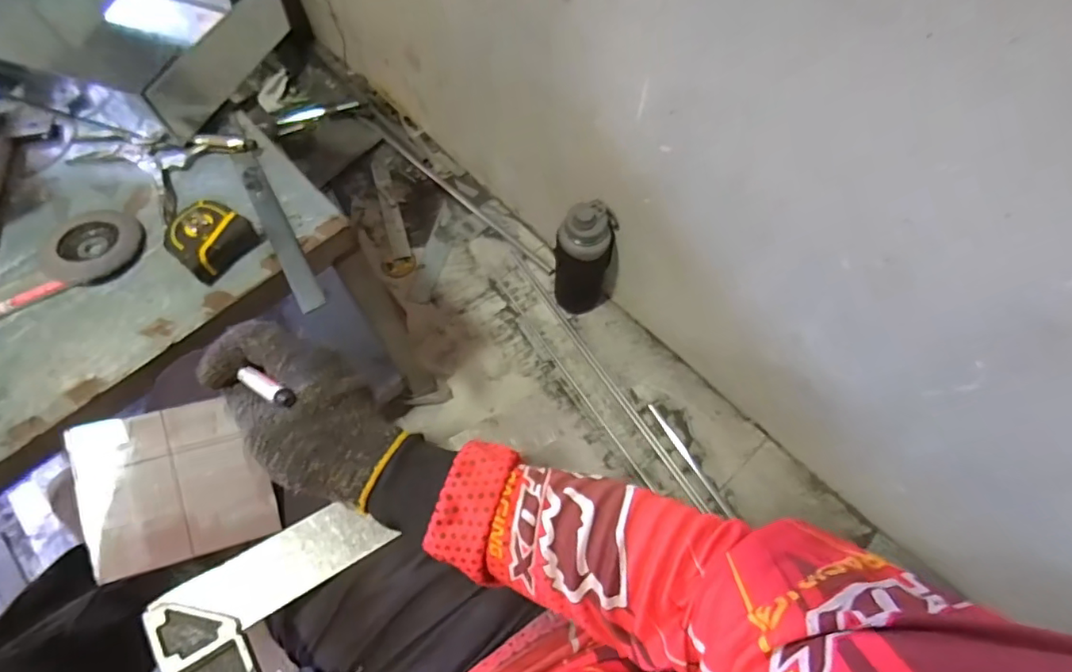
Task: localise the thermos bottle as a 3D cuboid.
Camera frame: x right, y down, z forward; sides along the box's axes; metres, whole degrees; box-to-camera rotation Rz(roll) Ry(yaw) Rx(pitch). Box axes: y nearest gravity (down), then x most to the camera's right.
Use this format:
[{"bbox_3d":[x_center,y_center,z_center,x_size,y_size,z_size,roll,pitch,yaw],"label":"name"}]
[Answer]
[{"bbox_3d":[0.089,-0.142,1.027,0.103,0.276,0.081,11,67,5],"label":"thermos bottle"}]

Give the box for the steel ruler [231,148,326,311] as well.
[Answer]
[{"bbox_3d":[-0.275,-0.117,0.580,0.025,0.007,0.227,-29,68,-11],"label":"steel ruler"}]

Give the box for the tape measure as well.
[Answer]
[{"bbox_3d":[-0.329,-0.100,0.554,0.063,0.034,0.072,36,71,14],"label":"tape measure"}]

